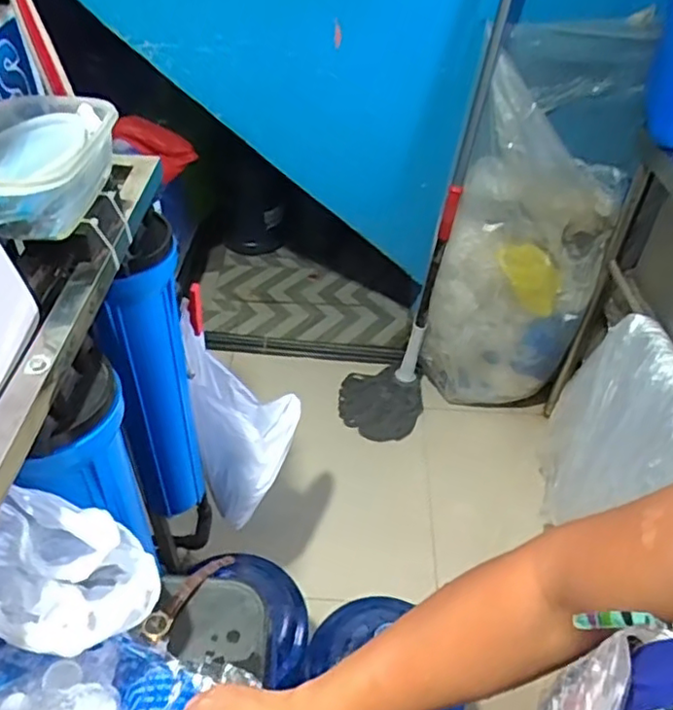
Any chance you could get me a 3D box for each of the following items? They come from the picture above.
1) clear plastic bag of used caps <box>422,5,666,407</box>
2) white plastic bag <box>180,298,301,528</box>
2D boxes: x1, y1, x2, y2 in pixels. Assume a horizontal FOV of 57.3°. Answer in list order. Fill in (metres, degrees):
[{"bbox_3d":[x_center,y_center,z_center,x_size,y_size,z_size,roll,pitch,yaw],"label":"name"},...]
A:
[{"bbox_3d":[0.500,-0.306,1.579,0.361,0.884,0.392,20,46,18],"label":"clear plastic bag of used caps"},{"bbox_3d":[-0.210,0.116,1.051,0.074,0.356,0.256,13,66,49],"label":"white plastic bag"}]

